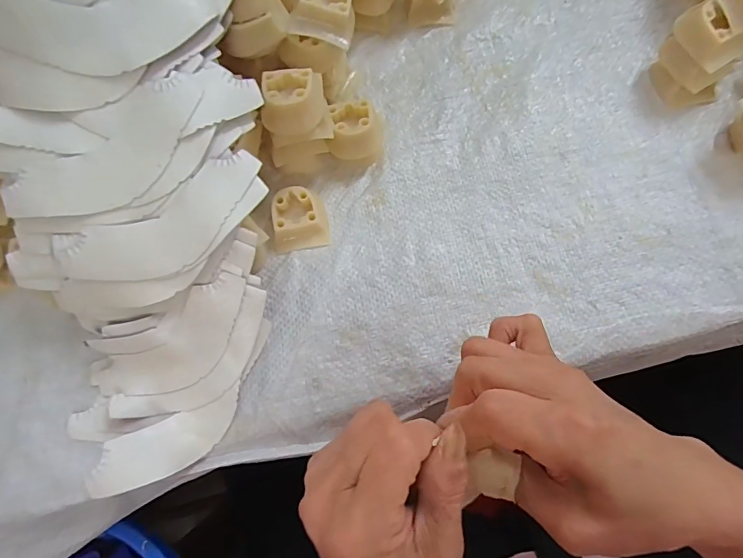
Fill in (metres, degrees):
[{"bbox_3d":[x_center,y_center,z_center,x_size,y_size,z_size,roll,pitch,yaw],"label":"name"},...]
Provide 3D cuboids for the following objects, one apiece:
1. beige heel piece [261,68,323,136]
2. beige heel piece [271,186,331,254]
[{"bbox_3d":[-0.049,-0.109,0.257,0.034,0.020,0.032,-2,75,1],"label":"beige heel piece"},{"bbox_3d":[-0.050,-0.041,0.286,0.037,0.017,0.039,-9,73,-1],"label":"beige heel piece"}]

